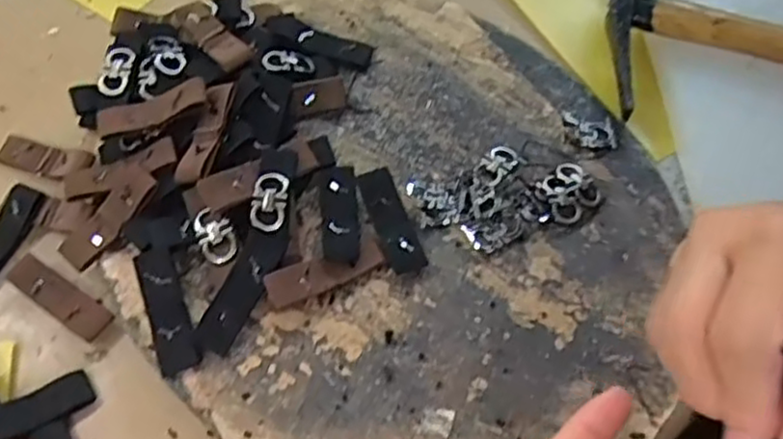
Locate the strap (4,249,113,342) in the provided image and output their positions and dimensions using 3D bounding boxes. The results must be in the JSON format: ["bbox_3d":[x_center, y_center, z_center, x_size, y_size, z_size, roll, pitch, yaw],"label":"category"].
[{"bbox_3d":[-0.173,0.041,0.370,0.060,0.009,0.019,31,65,17],"label":"strap"}]

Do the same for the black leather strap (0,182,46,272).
[{"bbox_3d":[-0.214,0.009,0.389,0.023,0.008,0.062,15,62,10],"label":"black leather strap"}]

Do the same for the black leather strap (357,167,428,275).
[{"bbox_3d":[-0.001,0.001,0.381,0.019,0.010,0.065,-18,62,-9],"label":"black leather strap"}]

